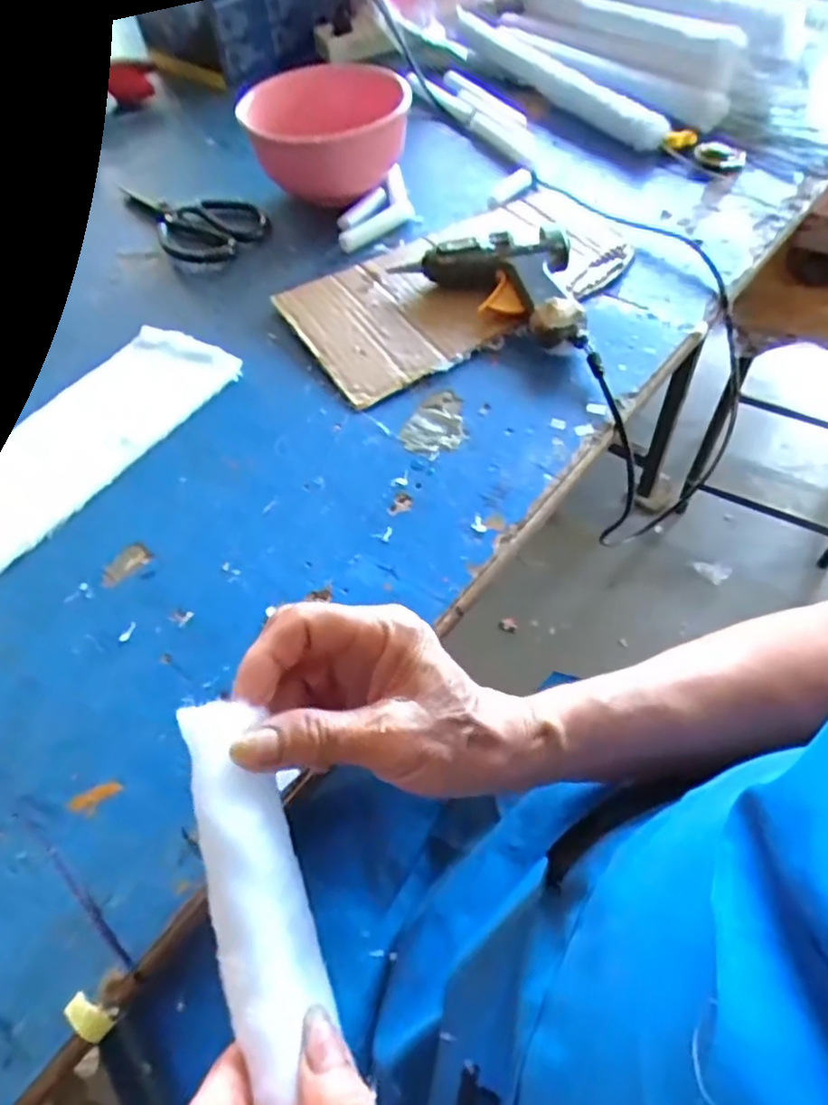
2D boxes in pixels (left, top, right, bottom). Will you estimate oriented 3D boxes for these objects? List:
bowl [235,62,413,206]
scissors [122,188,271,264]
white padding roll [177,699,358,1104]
[{"bbox_3d":[-0.077,-0.372,0.585,0.136,0.090,0.112,9,57,10],"label":"bowl"},{"bbox_3d":[-0.216,-0.315,0.608,0.170,0.015,0.093,35,65,25],"label":"scissors"},{"bbox_3d":[-0.051,0.125,0.218,0.029,0.019,0.150,-15,73,-6],"label":"white padding roll"}]

